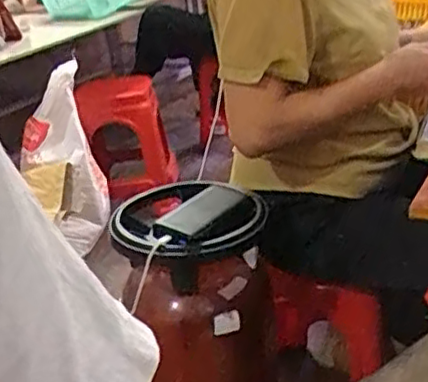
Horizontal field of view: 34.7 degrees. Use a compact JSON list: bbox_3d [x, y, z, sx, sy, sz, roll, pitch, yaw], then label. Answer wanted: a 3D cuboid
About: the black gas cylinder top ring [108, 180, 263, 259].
[{"bbox_3d":[-0.032,0.033,1.007,0.211,0.052,0.232,0,23,11],"label":"black gas cylinder top ring"}]

